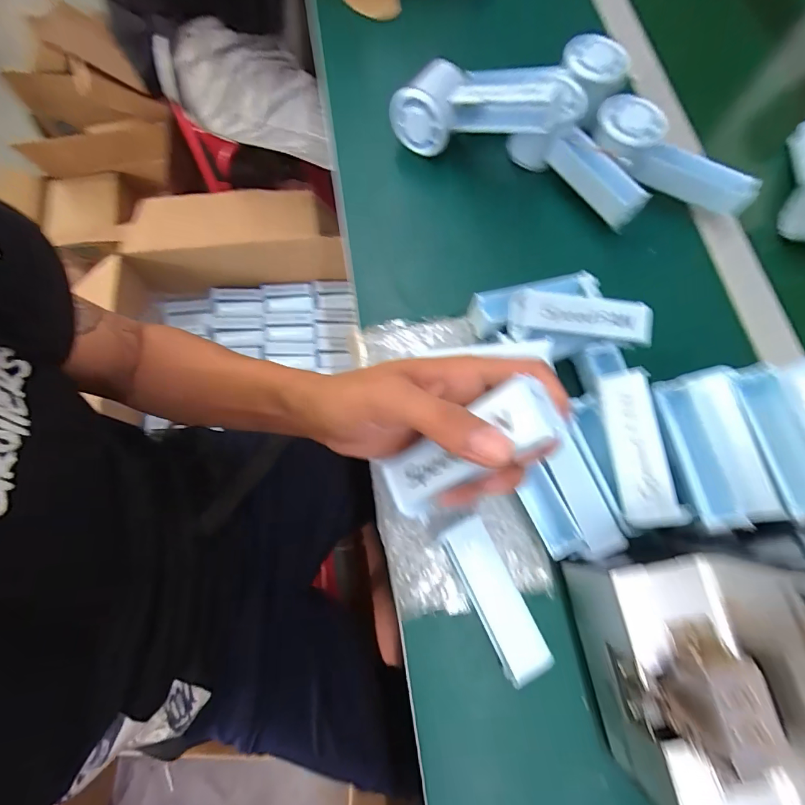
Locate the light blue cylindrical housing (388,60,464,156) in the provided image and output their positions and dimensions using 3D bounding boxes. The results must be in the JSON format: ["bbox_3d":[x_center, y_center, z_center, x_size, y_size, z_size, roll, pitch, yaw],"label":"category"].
[{"bbox_3d":[0.022,-0.287,0.384,0.060,0.057,0.056,16,73,3],"label":"light blue cylindrical housing"}]

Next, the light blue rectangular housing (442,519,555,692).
[{"bbox_3d":[0.063,0.134,0.277,0.033,0.030,0.102,-24,75,-9],"label":"light blue rectangular housing"}]

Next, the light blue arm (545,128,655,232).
[{"bbox_3d":[0.182,-0.211,0.372,0.026,0.036,0.100,-37,77,-12],"label":"light blue arm"}]

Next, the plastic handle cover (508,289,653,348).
[{"bbox_3d":[0.140,-0.066,0.307,0.109,0.022,0.034,7,73,0],"label":"plastic handle cover"}]

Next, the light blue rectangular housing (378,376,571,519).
[{"bbox_3d":[0.033,0.026,0.212,0.102,0.024,0.034,-37,75,24],"label":"light blue rectangular housing"}]

